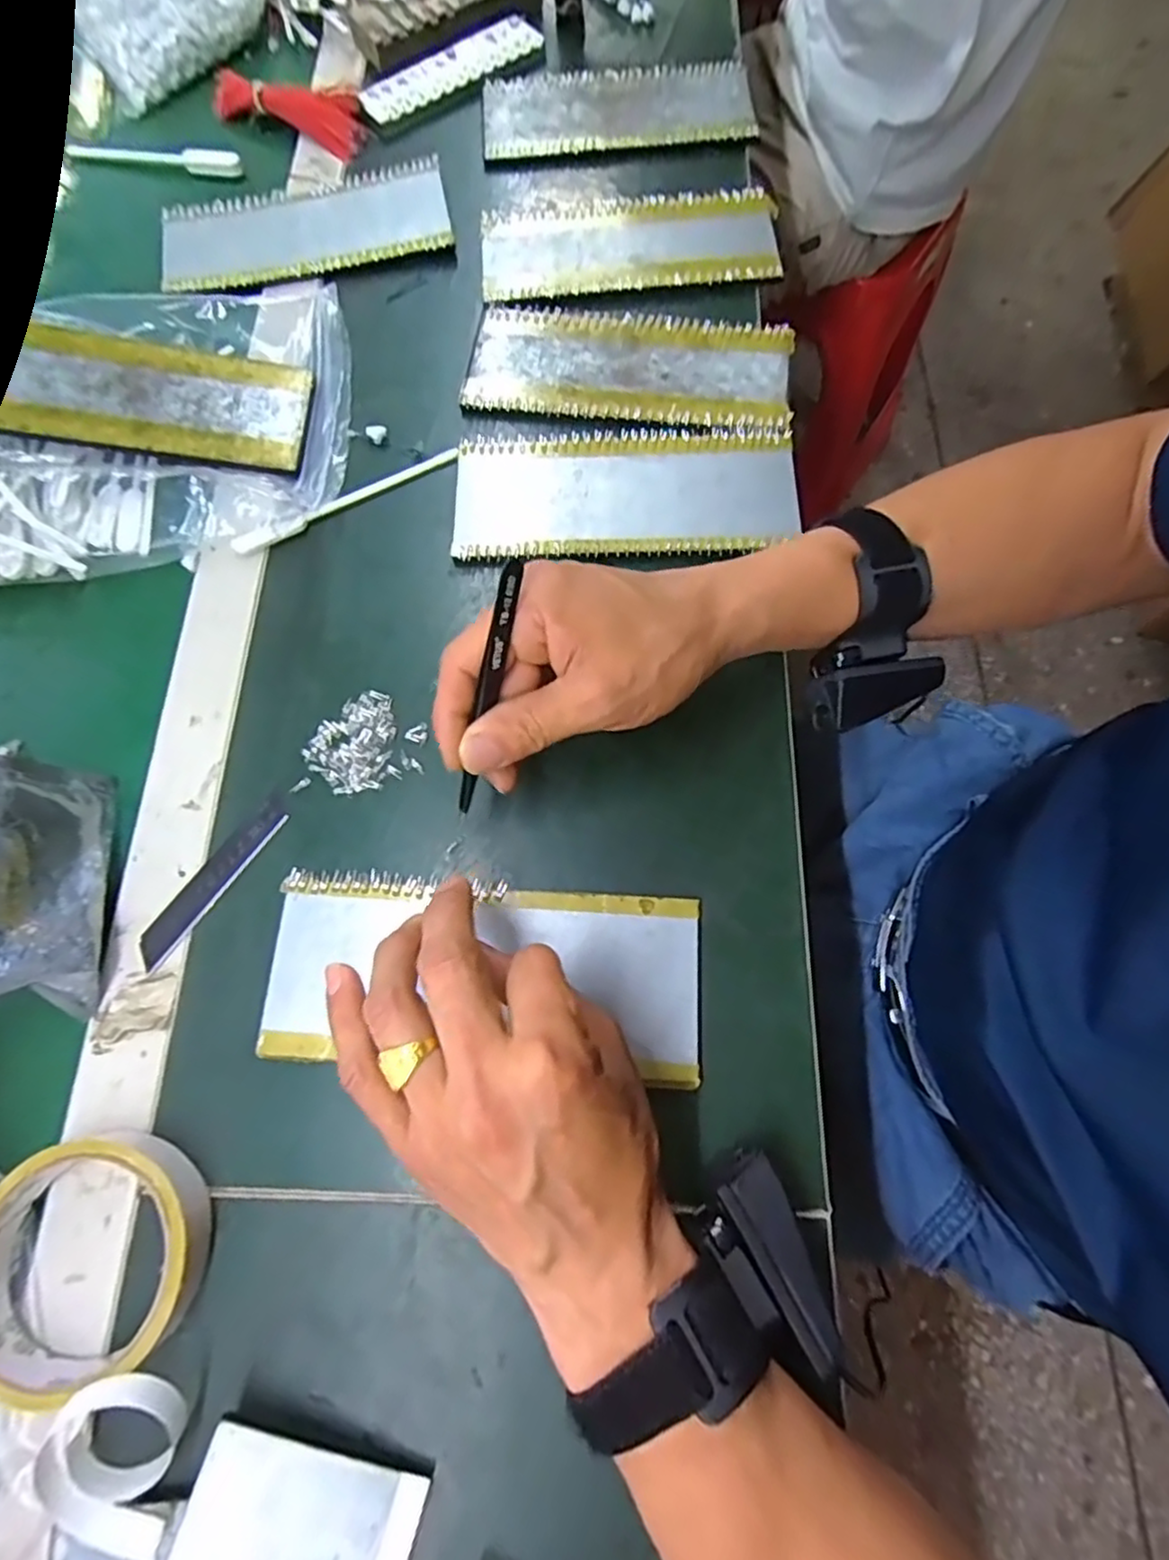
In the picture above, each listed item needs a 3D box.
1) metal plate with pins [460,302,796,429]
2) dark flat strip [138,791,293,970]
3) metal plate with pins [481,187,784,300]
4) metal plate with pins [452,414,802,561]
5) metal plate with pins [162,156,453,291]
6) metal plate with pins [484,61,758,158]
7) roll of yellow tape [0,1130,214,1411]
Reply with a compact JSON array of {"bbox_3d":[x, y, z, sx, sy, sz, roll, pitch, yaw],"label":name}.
[{"bbox_3d":[0.027,-0.263,0.420,0.199,0.012,0.085,7,74,4],"label":"metal plate with pins"},{"bbox_3d":[-0.185,0.049,0.333,0.017,0.004,0.095,34,78,10],"label":"dark flat strip"},{"bbox_3d":[0.029,-0.364,0.450,0.196,0.008,0.081,-2,74,1],"label":"metal plate with pins"},{"bbox_3d":[0.023,-0.169,0.390,0.195,0.009,0.085,-1,74,1],"label":"metal plate with pins"},{"bbox_3d":[-0.194,-0.387,0.465,0.195,0.008,0.088,-9,74,-1],"label":"metal plate with pins"},{"bbox_3d":[0.022,-0.501,0.493,0.195,0.011,0.088,0,74,2],"label":"metal plate with pins"},{"bbox_3d":[-0.205,0.196,0.274,0.087,0.031,0.087,0,74,1],"label":"roll of yellow tape"}]

